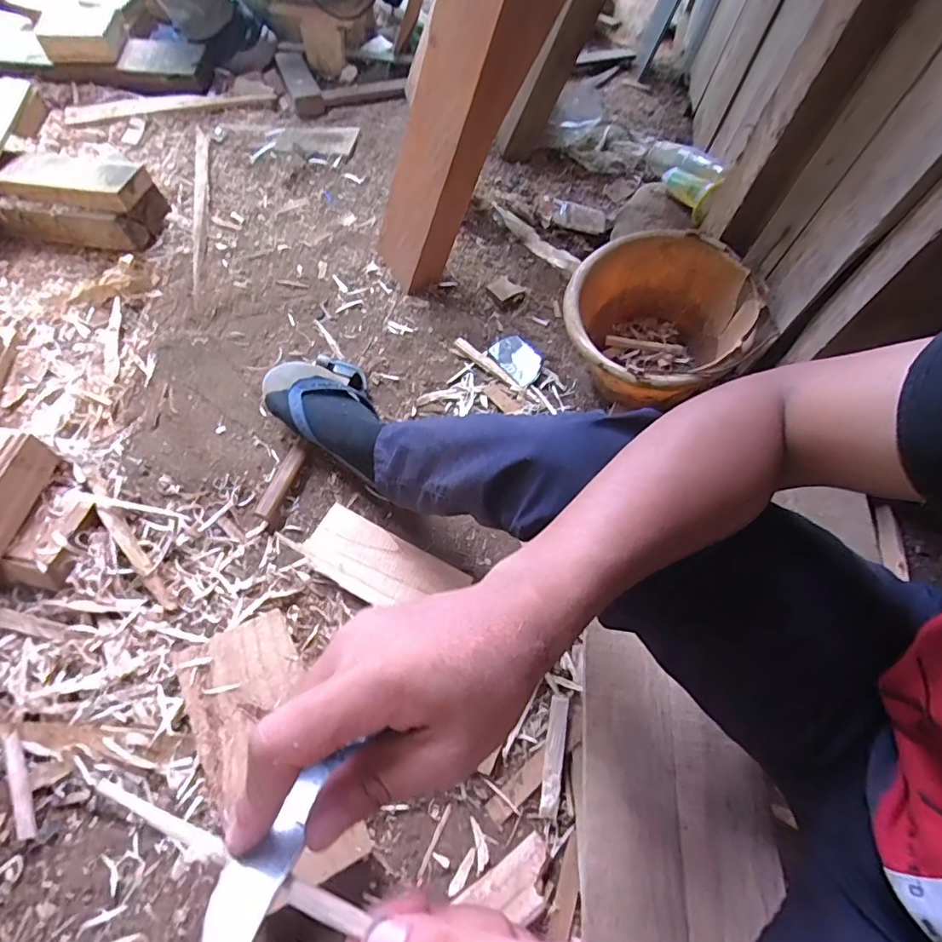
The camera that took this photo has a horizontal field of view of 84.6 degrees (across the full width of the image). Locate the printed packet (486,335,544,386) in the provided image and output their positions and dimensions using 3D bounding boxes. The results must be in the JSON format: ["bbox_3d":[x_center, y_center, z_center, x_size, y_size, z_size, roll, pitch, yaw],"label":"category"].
[{"bbox_3d":[0.077,-0.185,0.836,0.066,0.009,0.091,-39,72,-22],"label":"printed packet"}]

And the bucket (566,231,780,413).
[{"bbox_3d":[0.260,-0.186,0.745,0.263,0.177,0.230,-22,67,-15],"label":"bucket"}]

